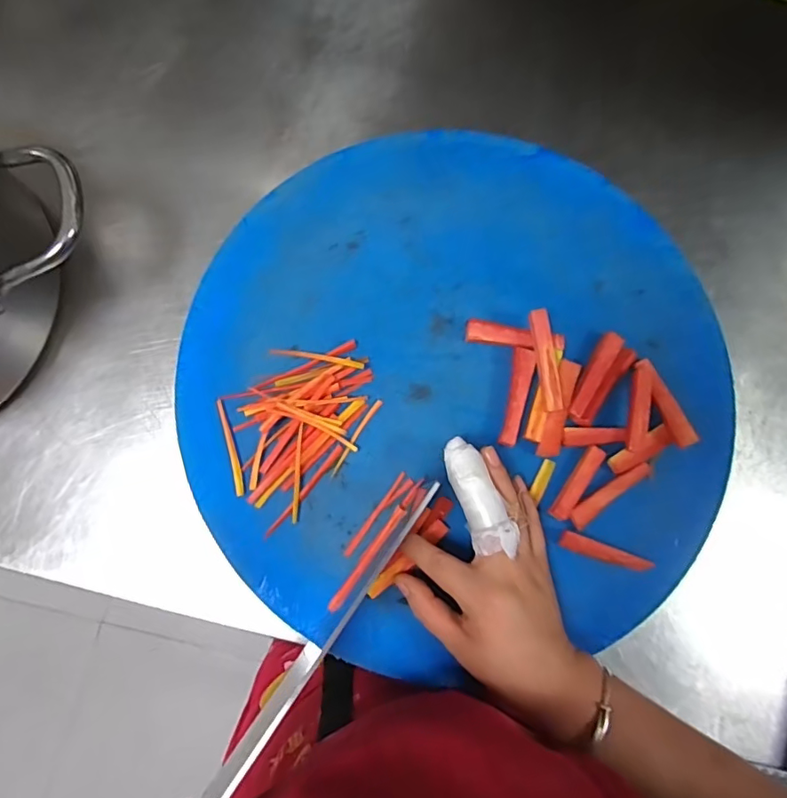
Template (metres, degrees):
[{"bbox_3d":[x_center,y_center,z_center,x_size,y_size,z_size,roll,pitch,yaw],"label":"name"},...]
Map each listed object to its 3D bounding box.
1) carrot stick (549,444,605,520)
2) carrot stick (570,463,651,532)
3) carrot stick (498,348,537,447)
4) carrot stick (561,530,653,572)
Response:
[{"bbox_3d":[0.134,0.060,0.374,0.013,0.009,0.059,36,80,3],"label":"carrot stick"},{"bbox_3d":[0.156,0.068,0.372,0.068,0.010,0.014,-36,84,-9],"label":"carrot stick"},{"bbox_3d":[0.091,-0.002,0.380,0.015,0.014,0.072,14,79,-1],"label":"carrot stick"},{"bbox_3d":[0.152,0.111,0.369,0.068,0.017,0.011,18,79,0],"label":"carrot stick"}]

